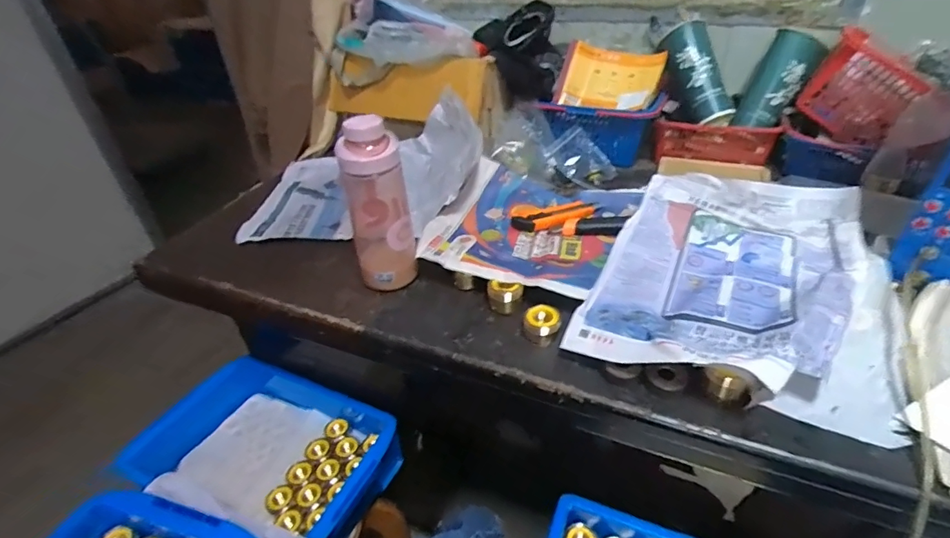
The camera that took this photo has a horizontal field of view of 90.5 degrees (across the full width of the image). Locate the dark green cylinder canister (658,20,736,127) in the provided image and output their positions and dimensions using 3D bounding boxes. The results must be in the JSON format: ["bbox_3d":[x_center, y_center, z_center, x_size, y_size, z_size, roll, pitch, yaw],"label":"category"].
[{"bbox_3d":[0.376,-0.326,0.801,0.068,0.178,0.064,-21,-3,-21],"label":"dark green cylinder canister"}]

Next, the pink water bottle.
[{"bbox_3d":[-0.118,-0.074,0.574,0.070,0.207,0.085,-12,38,-11],"label":"pink water bottle"}]

